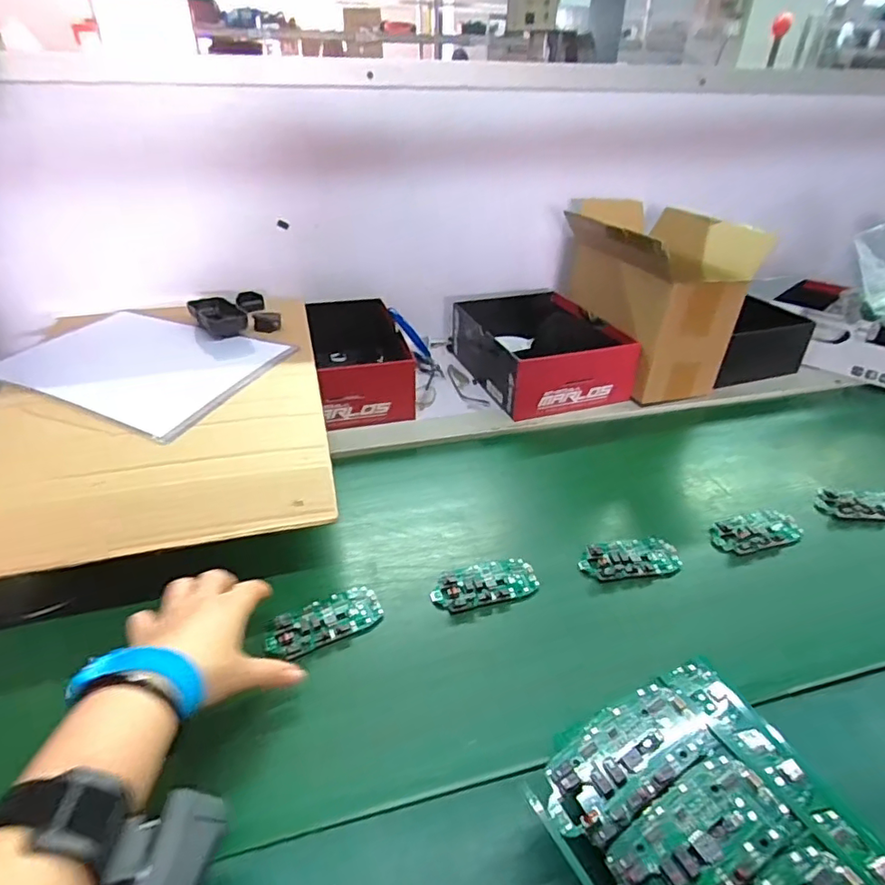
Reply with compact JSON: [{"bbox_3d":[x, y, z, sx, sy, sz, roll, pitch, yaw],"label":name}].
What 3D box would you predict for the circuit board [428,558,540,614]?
[{"bbox_3d":[0.039,0.131,0.514,0.098,0.012,0.046,-11,37,-17],"label":"circuit board"}]

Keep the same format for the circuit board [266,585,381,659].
[{"bbox_3d":[-0.102,0.154,0.476,0.099,0.009,0.046,-18,39,-25],"label":"circuit board"}]

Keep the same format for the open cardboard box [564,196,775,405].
[{"bbox_3d":[0.314,-0.227,0.839,0.148,0.205,0.280,-10,36,-16],"label":"open cardboard box"}]

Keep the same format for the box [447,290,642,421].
[{"bbox_3d":[0.146,-0.144,0.844,0.198,0.084,0.257,-10,36,-16],"label":"box"}]

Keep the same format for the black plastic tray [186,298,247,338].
[{"bbox_3d":[-0.304,-0.172,0.747,0.060,0.024,0.101,-16,38,-24],"label":"black plastic tray"}]

